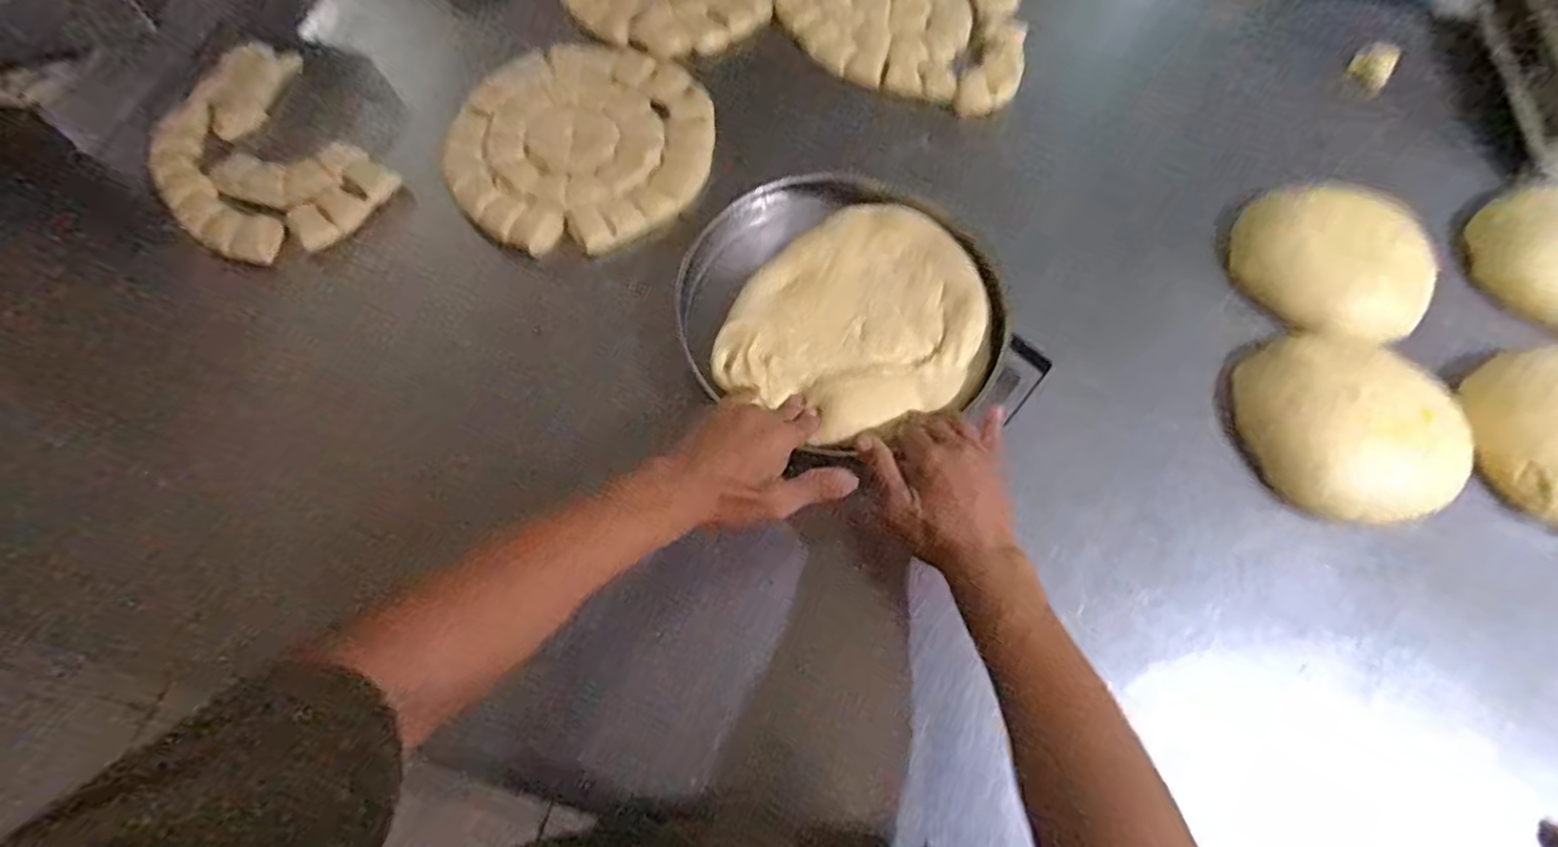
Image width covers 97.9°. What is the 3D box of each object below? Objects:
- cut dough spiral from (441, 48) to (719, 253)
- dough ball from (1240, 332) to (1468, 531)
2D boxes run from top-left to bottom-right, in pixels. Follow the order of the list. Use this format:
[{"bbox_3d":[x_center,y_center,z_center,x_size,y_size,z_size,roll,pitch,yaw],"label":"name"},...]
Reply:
[{"bbox_3d":[-0.225,-0.315,0.788,0.300,0.044,0.283,-3,64,-3],"label":"cut dough spiral"},{"bbox_3d":[0.515,-0.002,0.614,0.159,0.074,0.182,-9,64,-6],"label":"dough ball"}]

